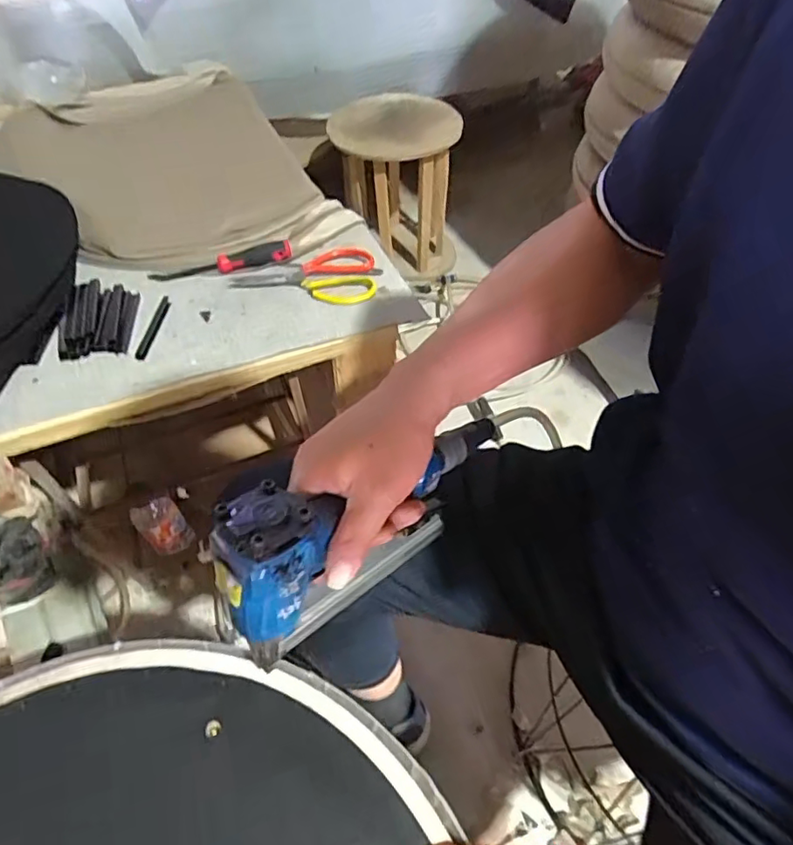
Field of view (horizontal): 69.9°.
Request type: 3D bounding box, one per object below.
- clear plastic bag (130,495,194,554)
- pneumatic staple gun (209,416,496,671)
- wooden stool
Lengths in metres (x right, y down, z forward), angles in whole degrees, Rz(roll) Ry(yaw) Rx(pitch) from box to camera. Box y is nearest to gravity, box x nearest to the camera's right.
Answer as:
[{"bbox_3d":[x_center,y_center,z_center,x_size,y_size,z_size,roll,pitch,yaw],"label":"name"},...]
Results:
[{"bbox_3d":[-0.395,0.178,0.965,0.069,0.125,0.014,-35,41,-22],"label":"clear plastic bag"},{"bbox_3d":[-0.020,0.077,0.409,0.055,0.112,0.254,40,34,27],"label":"pneumatic staple gun"},{"bbox_3d":[-0.001,-0.583,1.432,0.290,0.351,0.267,-14,53,-9],"label":"wooden stool"}]

